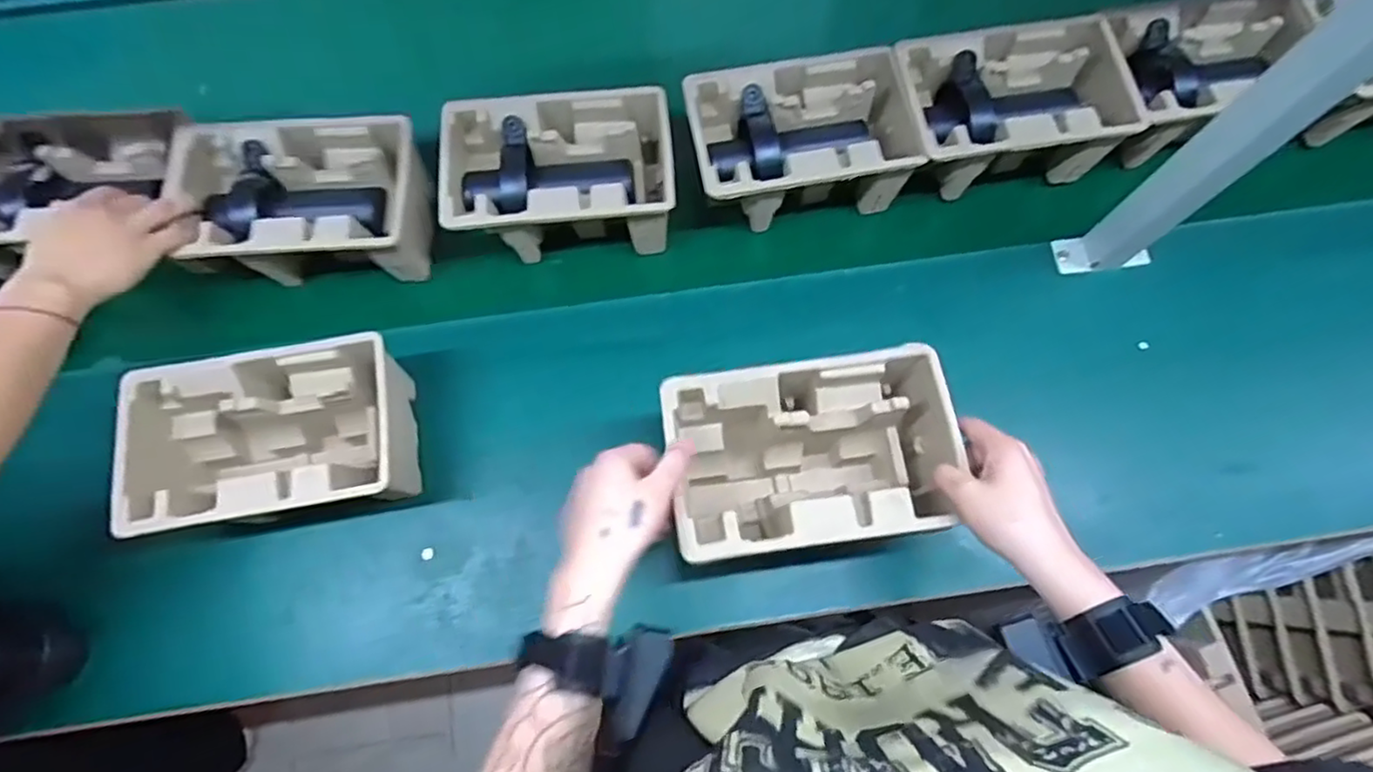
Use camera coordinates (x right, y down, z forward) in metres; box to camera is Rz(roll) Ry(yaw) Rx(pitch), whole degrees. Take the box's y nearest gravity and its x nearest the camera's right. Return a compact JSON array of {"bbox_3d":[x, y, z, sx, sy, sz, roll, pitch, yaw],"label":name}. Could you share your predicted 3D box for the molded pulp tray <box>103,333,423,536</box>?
[{"bbox_3d":[-0.367,0.054,0.610,0.218,0.116,0.139,-10,73,-3],"label":"molded pulp tray"}]

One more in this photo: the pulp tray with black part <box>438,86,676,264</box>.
[{"bbox_3d":[-0.128,-0.216,0.687,0.220,0.091,0.144,-6,72,-2],"label":"pulp tray with black part"}]

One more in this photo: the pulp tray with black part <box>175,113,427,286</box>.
[{"bbox_3d":[-0.385,-0.186,0.686,0.234,0.092,0.152,-5,72,-2],"label":"pulp tray with black part"}]

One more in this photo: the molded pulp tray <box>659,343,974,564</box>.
[{"bbox_3d":[0.098,0.064,0.562,0.218,0.120,0.142,-7,72,-3],"label":"molded pulp tray"}]

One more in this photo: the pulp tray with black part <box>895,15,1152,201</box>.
[{"bbox_3d":[0.330,-0.289,0.702,0.220,0.099,0.153,-9,73,-3],"label":"pulp tray with black part"}]

